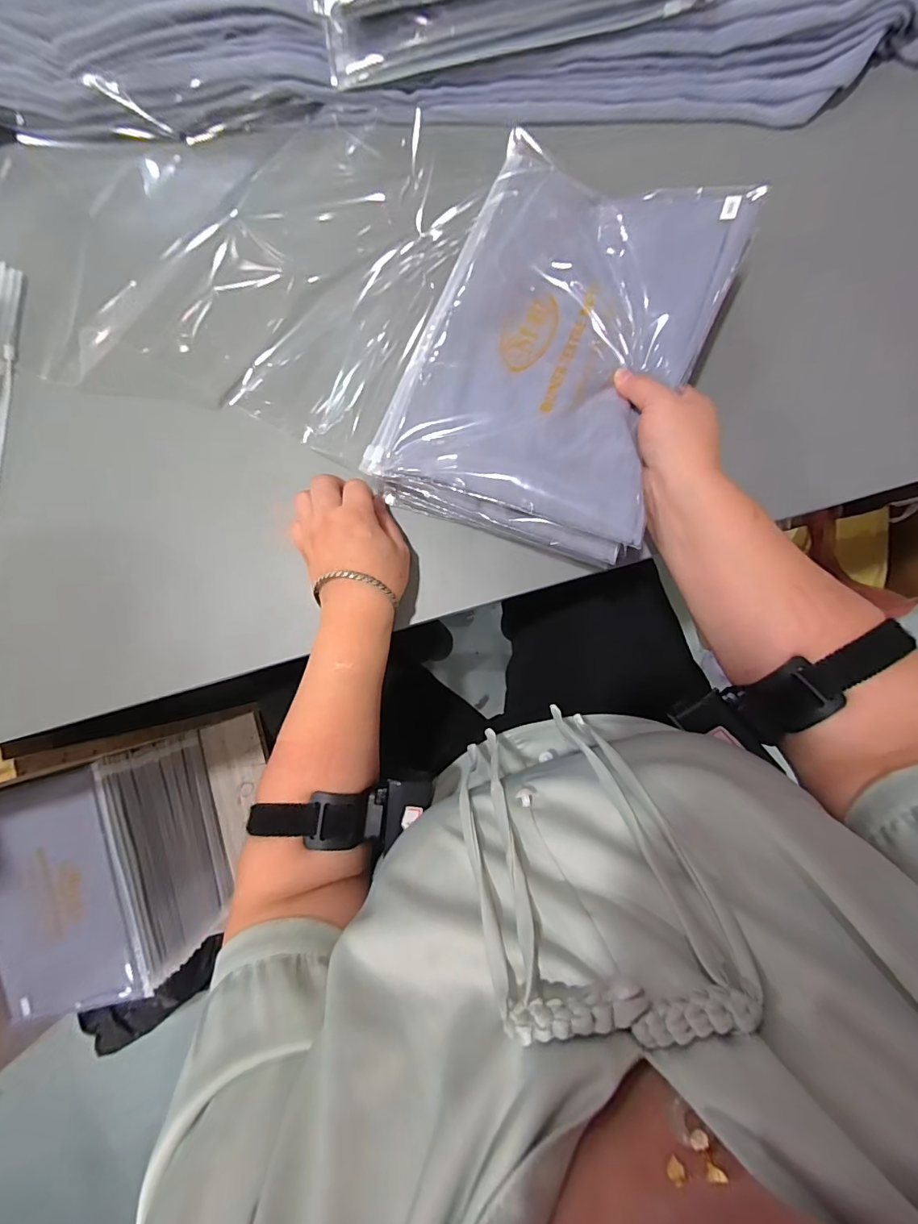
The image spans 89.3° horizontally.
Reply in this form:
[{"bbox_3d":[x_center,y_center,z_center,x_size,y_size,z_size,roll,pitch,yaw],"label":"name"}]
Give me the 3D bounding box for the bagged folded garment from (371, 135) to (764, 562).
[{"bbox_3d":[0.071,-0.203,0.347,0.204,0.046,0.290,21,87,4],"label":"bagged folded garment"}]

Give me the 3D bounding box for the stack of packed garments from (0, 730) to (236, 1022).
[{"bbox_3d":[-0.510,0.366,0.681,0.213,0.186,0.297,-14,85,1],"label":"stack of packed garments"}]

